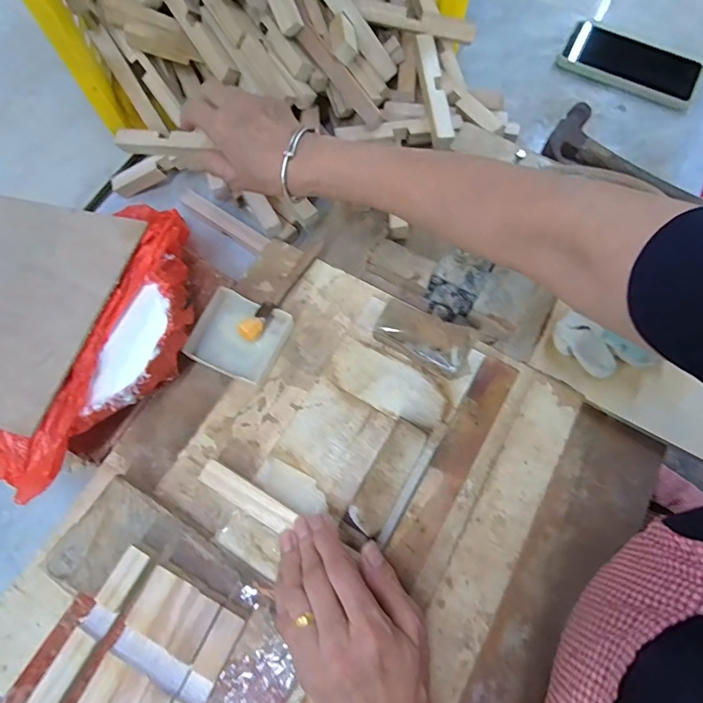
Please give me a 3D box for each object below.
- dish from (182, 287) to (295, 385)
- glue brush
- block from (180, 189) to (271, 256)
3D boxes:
[{"bbox_3d":[-0.102,-0.015,0.387,0.078,0.015,0.070,23,73,8],"label":"dish"},{"bbox_3d":[-0.061,-0.058,0.398,0.015,0.015,0.126,28,62,10],"label":"glue brush"},{"bbox_3d":[-0.141,-0.145,0.473,0.122,0.011,0.023,34,74,11],"label":"block"}]

